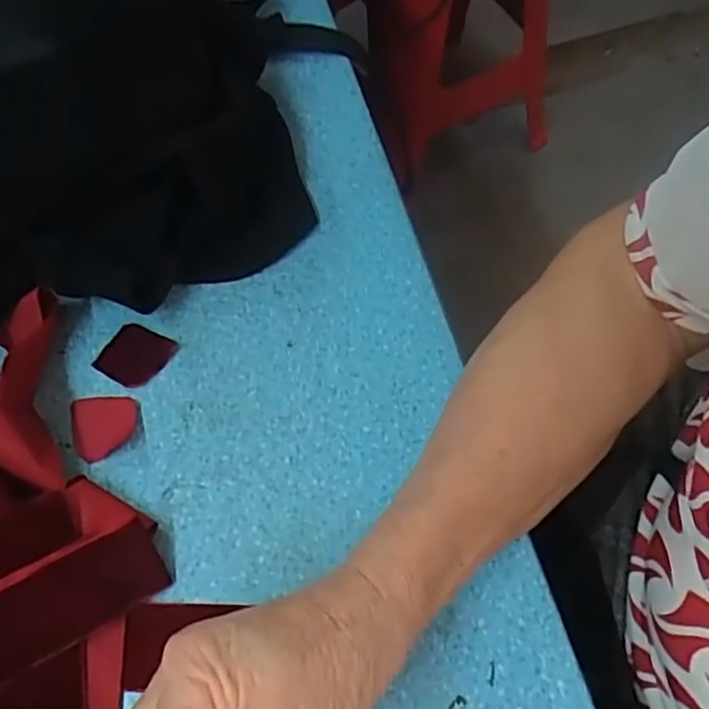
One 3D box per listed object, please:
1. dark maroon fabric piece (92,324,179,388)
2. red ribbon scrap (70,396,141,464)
[{"bbox_3d":[-0.119,0.000,0.378,0.034,0.004,0.033,27,69,14],"label":"dark maroon fabric piece"},{"bbox_3d":[-0.130,0.037,0.362,0.034,0.004,0.034,-7,65,-1],"label":"red ribbon scrap"}]

